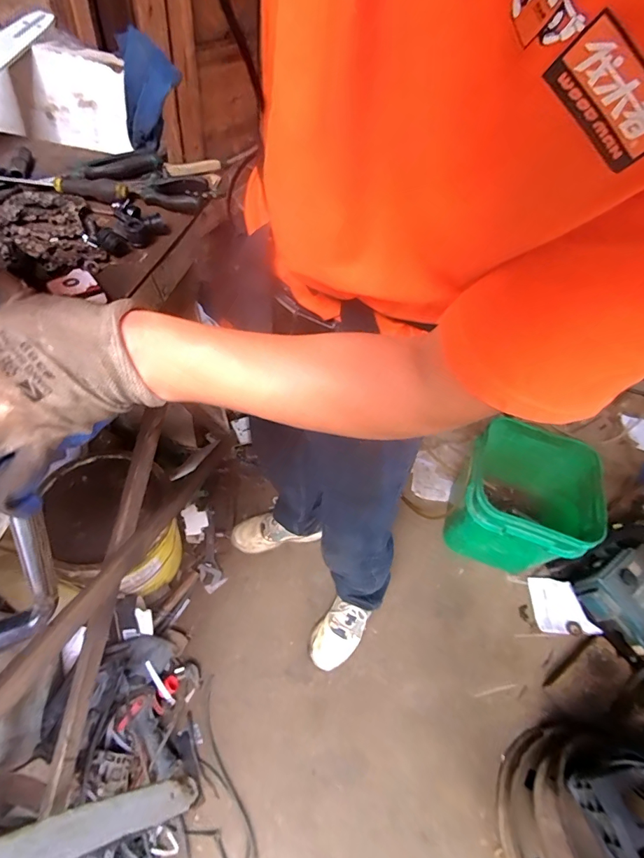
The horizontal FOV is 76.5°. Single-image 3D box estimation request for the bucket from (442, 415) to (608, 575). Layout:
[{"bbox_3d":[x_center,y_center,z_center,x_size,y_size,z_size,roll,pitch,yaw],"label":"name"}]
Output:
[{"bbox_3d":[0.542,0.221,1.147,0.302,0.351,0.274,21,53,8],"label":"bucket"}]

